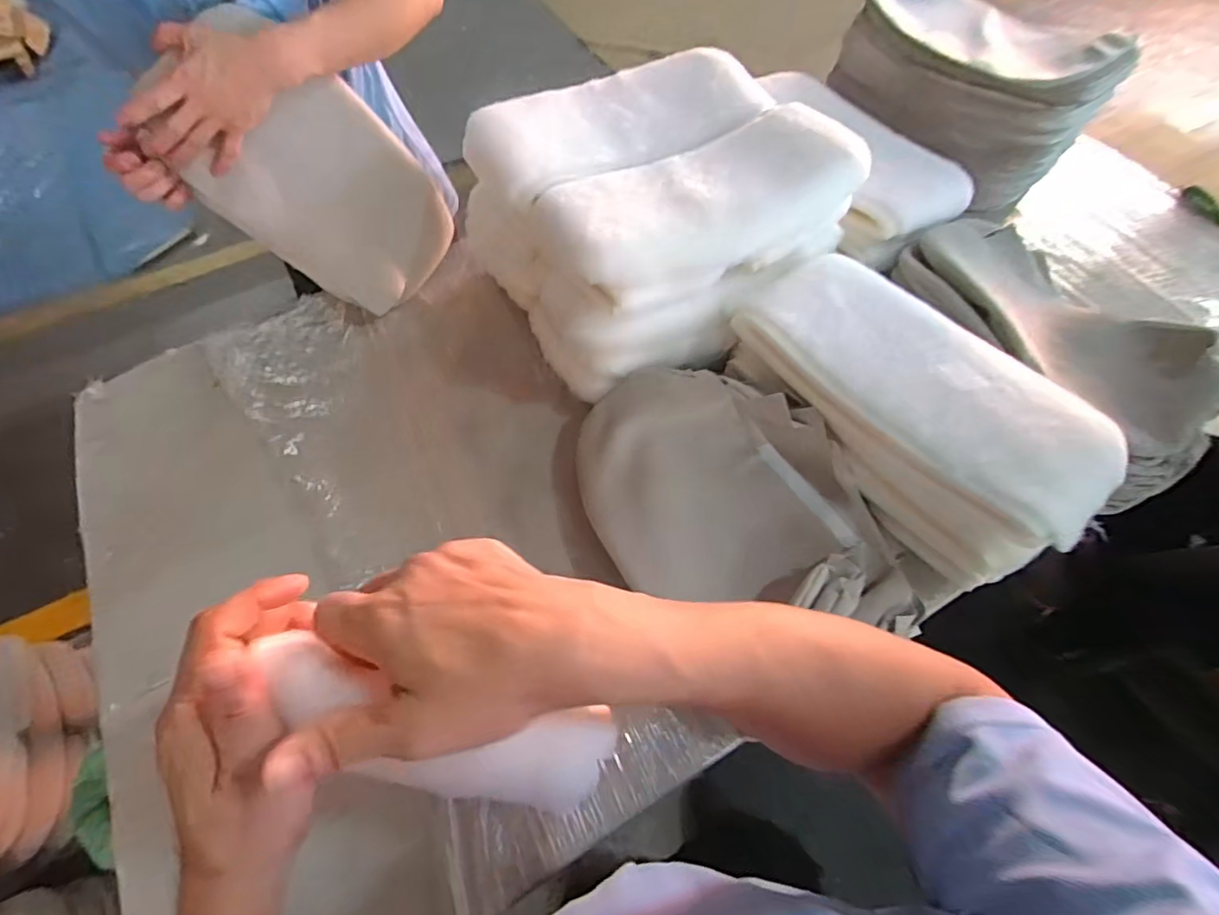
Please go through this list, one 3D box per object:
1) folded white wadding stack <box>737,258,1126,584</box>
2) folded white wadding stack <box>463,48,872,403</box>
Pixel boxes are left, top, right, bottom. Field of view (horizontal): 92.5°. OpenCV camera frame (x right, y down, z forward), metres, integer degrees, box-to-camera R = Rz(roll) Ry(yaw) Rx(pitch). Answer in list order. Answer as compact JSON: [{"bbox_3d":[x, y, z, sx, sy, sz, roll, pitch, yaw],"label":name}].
[{"bbox_3d":[0.394,-0.081,0.768,0.209,0.167,0.469,-32,63,-16],"label":"folded white wadding stack"},{"bbox_3d":[0.069,-0.385,0.919,0.478,0.220,0.445,-28,62,-14],"label":"folded white wadding stack"}]

